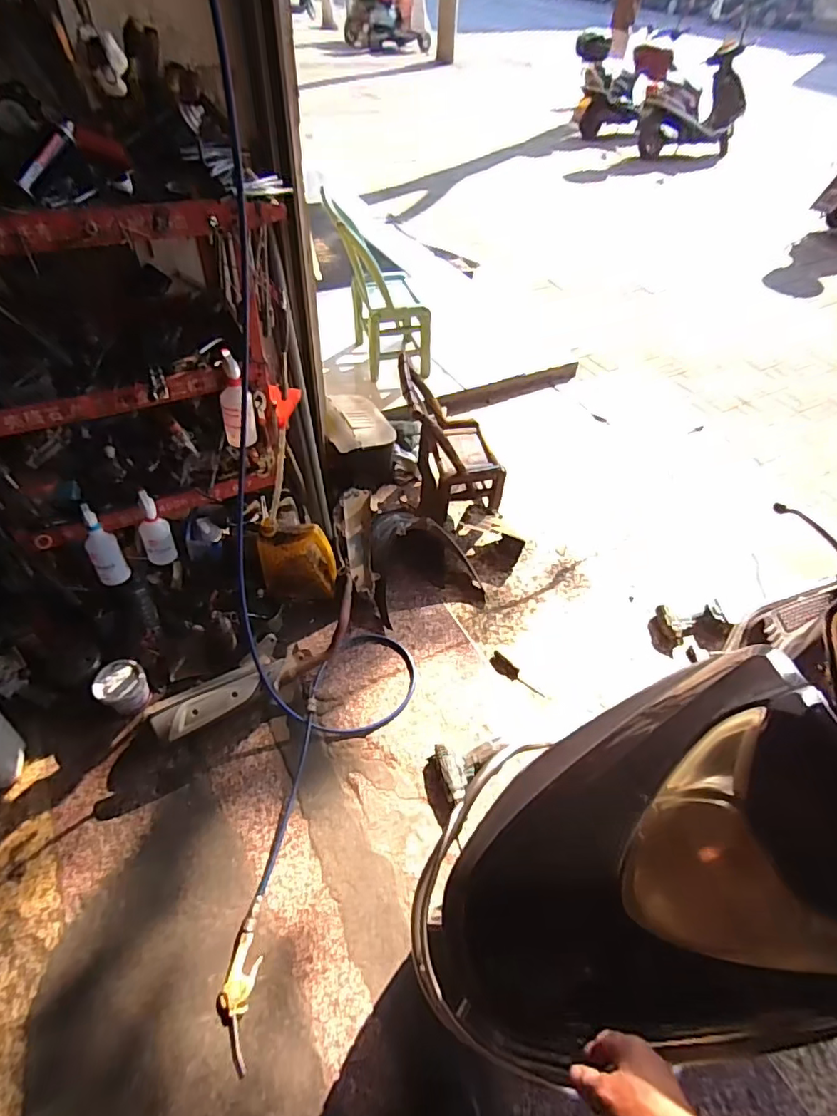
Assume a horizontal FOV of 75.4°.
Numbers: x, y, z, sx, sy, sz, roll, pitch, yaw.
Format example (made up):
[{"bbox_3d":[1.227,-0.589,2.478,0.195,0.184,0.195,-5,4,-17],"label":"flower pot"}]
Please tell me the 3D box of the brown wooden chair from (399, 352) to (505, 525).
[{"bbox_3d":[0.102,-0.409,1.882,0.329,0.460,0.385,-10,51,-13],"label":"brown wooden chair"}]

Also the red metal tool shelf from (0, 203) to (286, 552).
[{"bbox_3d":[-0.677,-0.451,1.239,0.692,0.654,0.433,-23,54,-22],"label":"red metal tool shelf"}]

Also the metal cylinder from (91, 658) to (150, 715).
[{"bbox_3d":[-0.766,0.343,1.415,0.131,0.097,0.120,33,55,22],"label":"metal cylinder"}]

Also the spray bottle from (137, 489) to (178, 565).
[{"bbox_3d":[-0.686,-0.073,1.401,0.074,0.199,0.084,-23,54,-22],"label":"spray bottle"}]

